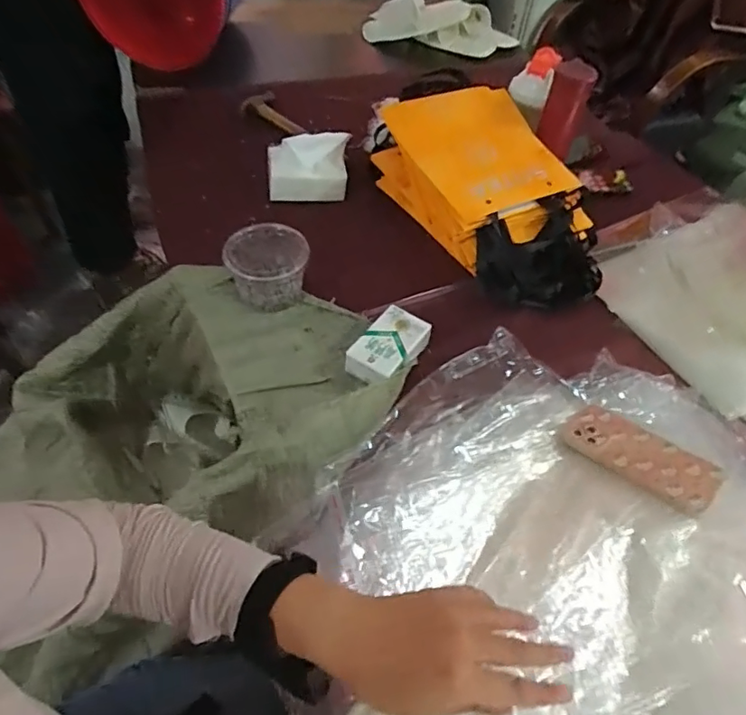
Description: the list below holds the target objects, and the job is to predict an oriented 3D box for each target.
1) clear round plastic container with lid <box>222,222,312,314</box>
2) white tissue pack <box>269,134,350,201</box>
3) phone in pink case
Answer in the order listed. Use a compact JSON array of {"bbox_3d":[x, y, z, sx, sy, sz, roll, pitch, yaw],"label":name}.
[{"bbox_3d":[-0.150,-0.128,0.762,0.117,0.079,0.096,-7,52,-11],"label":"clear round plastic container with lid"},{"bbox_3d":[-0.112,-0.329,0.929,0.138,0.104,0.057,-4,51,-9],"label":"white tissue pack"},{"bbox_3d":[0.304,0.111,0.608,0.161,0.006,0.080,31,51,33],"label":"phone in pink case"}]

